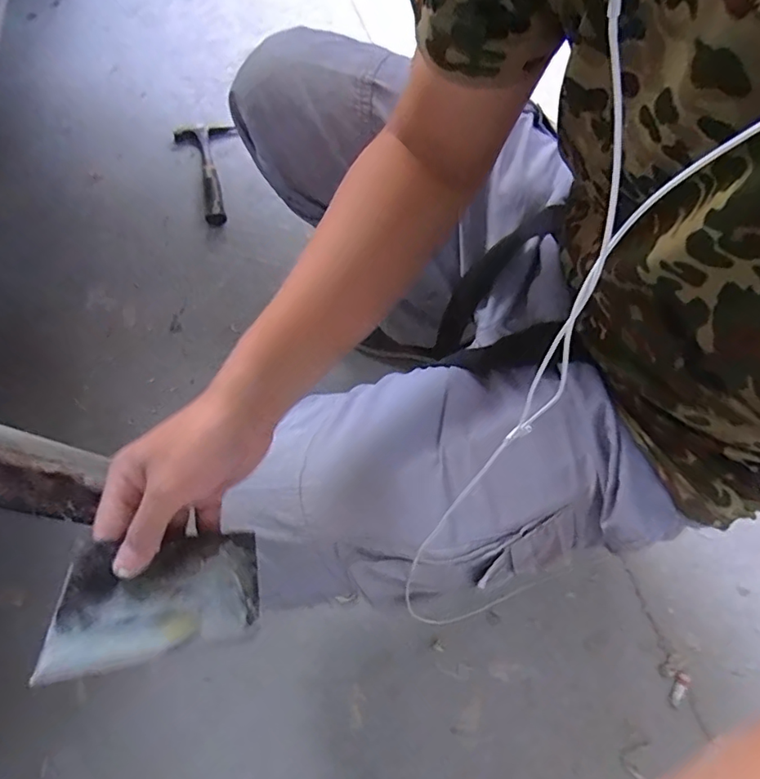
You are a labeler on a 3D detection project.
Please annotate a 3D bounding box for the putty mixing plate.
[{"bbox_3d":[-0.140,0.134,0.352,0.131,0.005,0.073,9,63,-40],"label":"putty mixing plate"}]

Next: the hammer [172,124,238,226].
[{"bbox_3d":[-0.327,-0.424,1.039,0.119,0.036,0.291,-10,62,-10],"label":"hammer"}]

